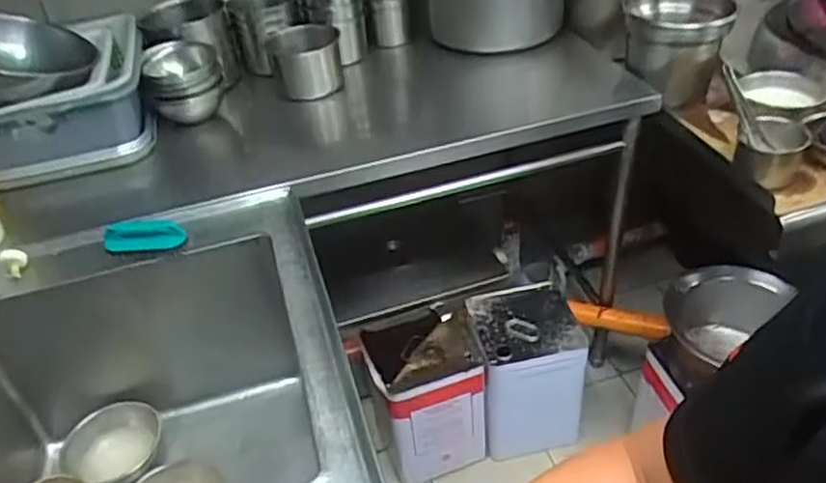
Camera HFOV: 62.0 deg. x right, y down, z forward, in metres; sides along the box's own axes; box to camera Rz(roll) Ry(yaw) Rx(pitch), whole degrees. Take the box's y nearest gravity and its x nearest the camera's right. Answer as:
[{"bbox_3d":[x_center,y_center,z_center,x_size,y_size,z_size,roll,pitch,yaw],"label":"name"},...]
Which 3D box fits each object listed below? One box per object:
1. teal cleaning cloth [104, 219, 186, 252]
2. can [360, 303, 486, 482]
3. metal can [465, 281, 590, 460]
[{"bbox_3d":[-0.454,-0.011,1.162,0.132,0.035,0.043,-5,37,2],"label":"teal cleaning cloth"},{"bbox_3d":[0.032,0.365,1.662,0.246,0.325,0.246,-11,37,-7],"label":"can"},{"bbox_3d":[0.269,0.308,1.691,0.230,0.353,0.236,-9,37,-4],"label":"metal can"}]

